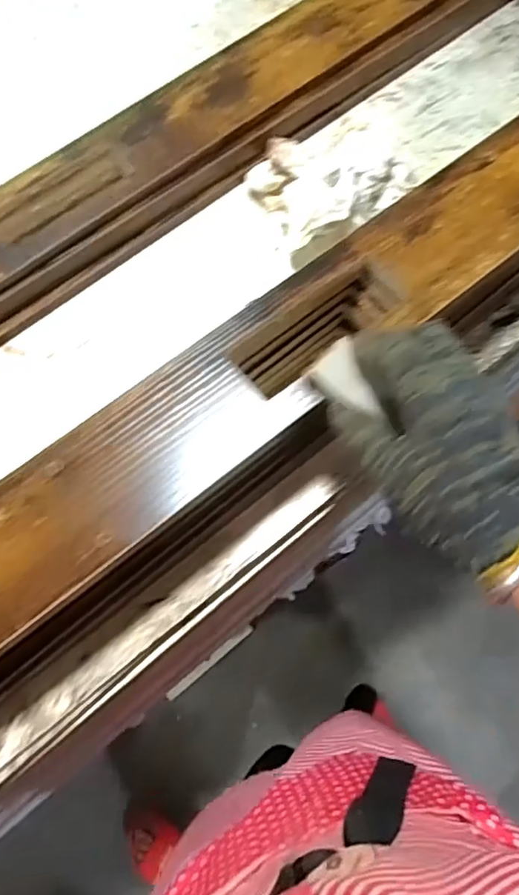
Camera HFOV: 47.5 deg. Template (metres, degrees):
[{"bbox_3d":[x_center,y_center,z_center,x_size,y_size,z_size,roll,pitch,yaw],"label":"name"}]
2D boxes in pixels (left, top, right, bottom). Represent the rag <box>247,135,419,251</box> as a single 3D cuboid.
[{"bbox_3d":[0.063,-0.237,0.519,0.127,0.068,0.122,-23,73,-7],"label":"rag"}]

